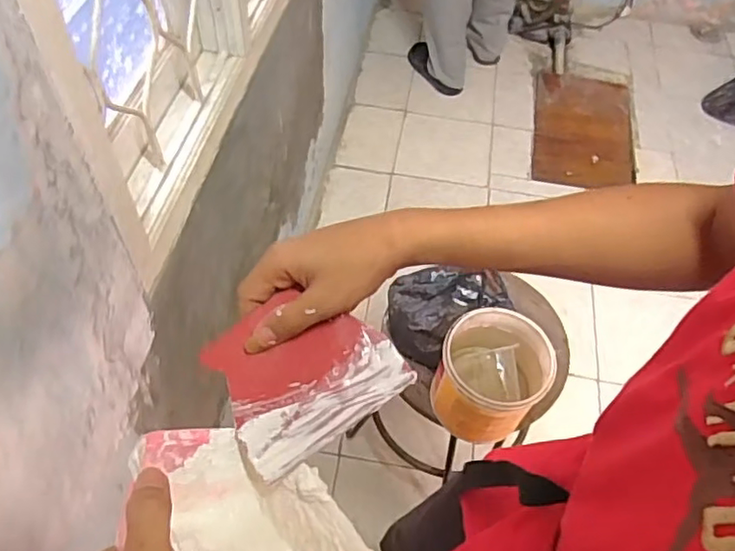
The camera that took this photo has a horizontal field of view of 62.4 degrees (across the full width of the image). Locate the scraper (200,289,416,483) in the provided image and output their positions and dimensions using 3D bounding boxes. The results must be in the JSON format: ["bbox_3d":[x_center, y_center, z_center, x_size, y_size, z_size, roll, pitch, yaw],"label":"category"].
[{"bbox_3d":[-0.046,0.065,0.432,0.123,0.005,0.106,-33,79,-6],"label":"scraper"}]

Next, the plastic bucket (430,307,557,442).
[{"bbox_3d":[0.183,0.146,0.902,0.148,0.144,0.154,2,54,-2],"label":"plastic bucket"}]

